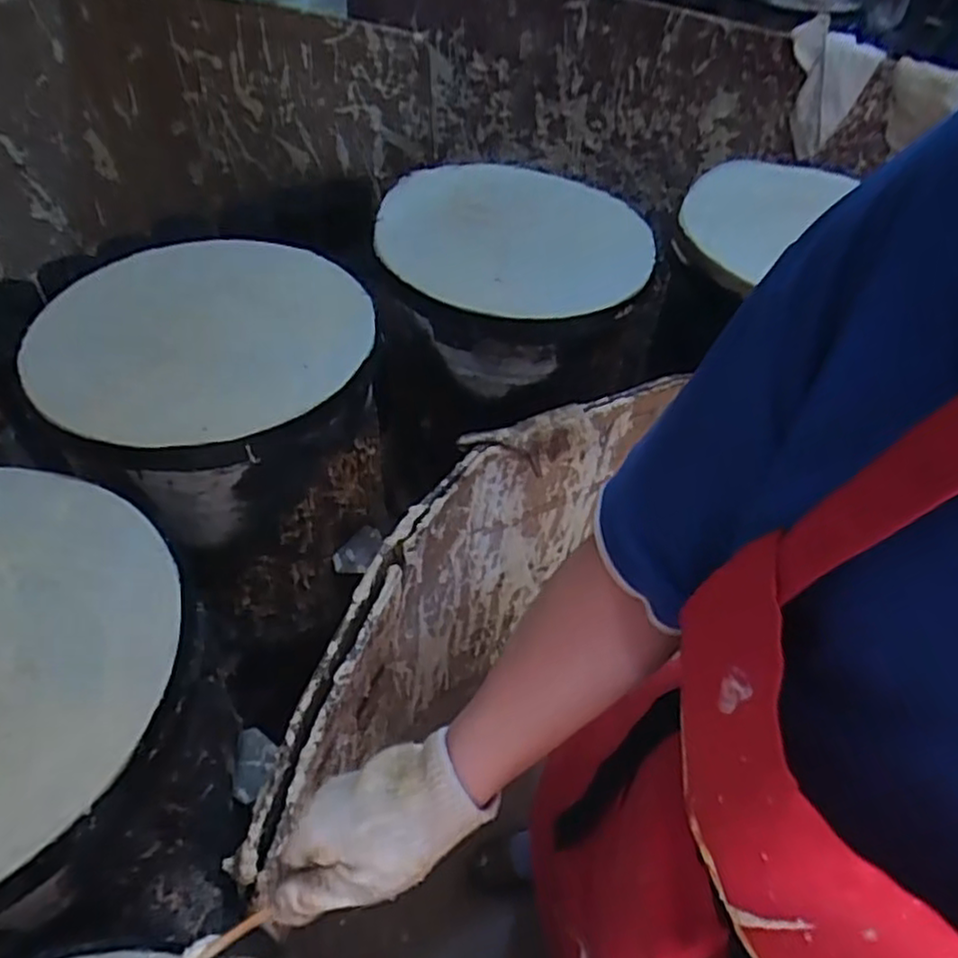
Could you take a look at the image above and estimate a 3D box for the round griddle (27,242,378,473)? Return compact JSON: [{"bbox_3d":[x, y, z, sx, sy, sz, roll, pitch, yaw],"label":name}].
[{"bbox_3d":[-0.311,-0.159,0.837,0.359,0.049,0.377,-3,48,-12],"label":"round griddle"}]

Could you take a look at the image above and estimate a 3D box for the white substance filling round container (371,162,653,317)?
[{"bbox_3d":[0.053,-0.340,1.010,0.340,0.045,0.374,44,58,15],"label":"white substance filling round container"}]

